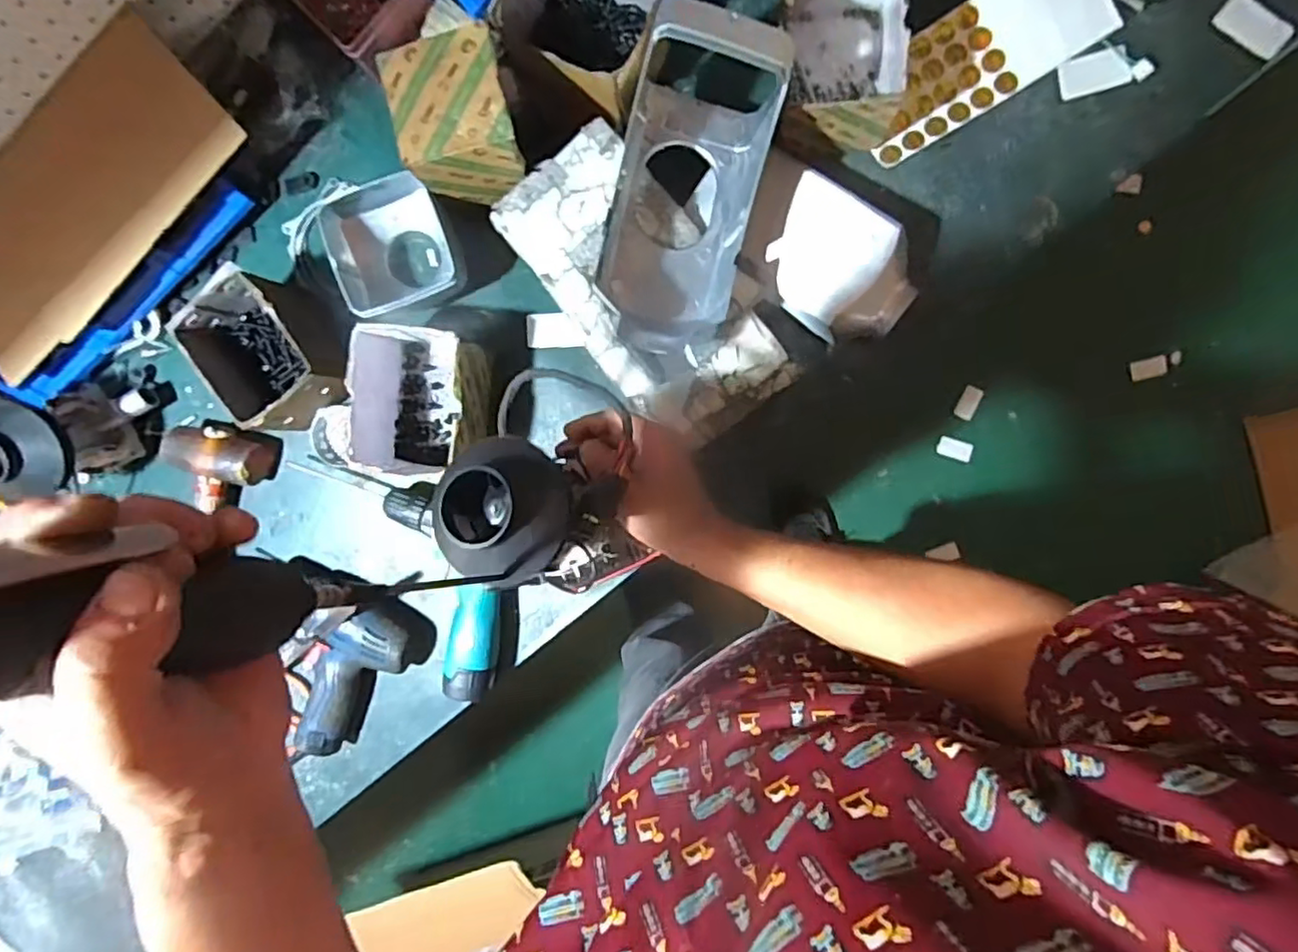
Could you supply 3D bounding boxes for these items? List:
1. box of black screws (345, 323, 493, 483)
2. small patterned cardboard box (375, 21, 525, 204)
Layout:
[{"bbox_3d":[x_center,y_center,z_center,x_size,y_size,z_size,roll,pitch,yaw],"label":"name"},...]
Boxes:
[{"bbox_3d":[-0.231,-0.074,0.674,0.119,0.095,0.149,4,98,5],"label":"box of black screws"},{"bbox_3d":[-0.171,-0.325,0.598,0.102,0.088,0.112,-9,96,7],"label":"small patterned cardboard box"}]

